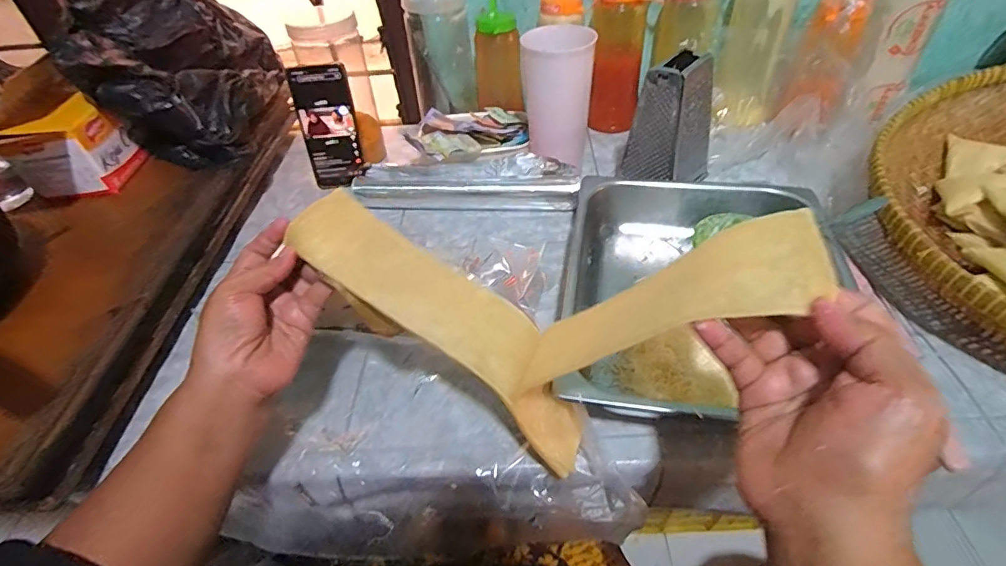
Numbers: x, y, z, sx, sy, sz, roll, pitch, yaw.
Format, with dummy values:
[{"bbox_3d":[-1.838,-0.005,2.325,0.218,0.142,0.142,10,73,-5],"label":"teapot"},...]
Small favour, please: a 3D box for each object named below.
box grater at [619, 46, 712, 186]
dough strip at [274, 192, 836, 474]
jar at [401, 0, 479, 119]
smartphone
[{"bbox_3d":[0.215,-0.203,0.624,0.079,0.152,0.099,30,55,31],"label":"box grater"},{"bbox_3d":[0.004,0.028,0.356,0.338,0.191,0.089,14,48,19],"label":"dough strip"},{"bbox_3d":[-0.091,-0.338,0.736,0.091,0.171,0.081,-11,45,-5],"label":"jar"},{"bbox_3d":[-0.242,-0.216,0.687,0.080,0.160,0.016,-11,30,-4],"label":"smartphone"}]

